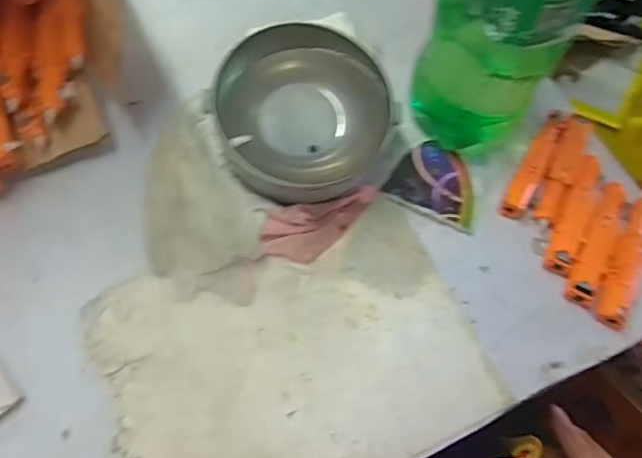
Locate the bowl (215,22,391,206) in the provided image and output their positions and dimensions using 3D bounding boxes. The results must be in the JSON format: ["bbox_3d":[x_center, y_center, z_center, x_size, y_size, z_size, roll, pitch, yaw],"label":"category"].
[{"bbox_3d":[-0.015,-0.096,0.467,0.145,0.048,0.143,-11,97,-2],"label":"bowl"}]

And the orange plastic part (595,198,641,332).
[{"bbox_3d":[0.256,0.026,0.463,0.031,0.019,0.122,25,68,10],"label":"orange plastic part"}]

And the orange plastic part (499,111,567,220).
[{"bbox_3d":[0.191,-0.059,0.496,0.022,0.013,0.117,27,68,11],"label":"orange plastic part"}]

